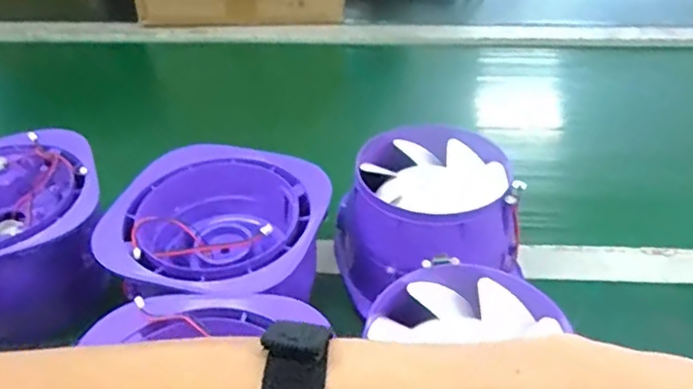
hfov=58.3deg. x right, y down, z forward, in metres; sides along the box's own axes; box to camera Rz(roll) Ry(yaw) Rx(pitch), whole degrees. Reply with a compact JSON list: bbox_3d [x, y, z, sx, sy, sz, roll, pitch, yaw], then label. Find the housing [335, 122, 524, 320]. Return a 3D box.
[{"bbox_3d":[0.064,0.025,0.475,0.133,0.098,0.136,-1,39,1],"label":"housing"}]

